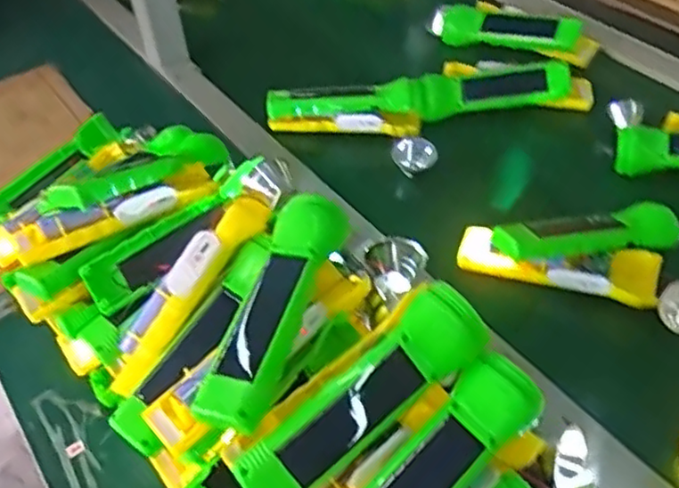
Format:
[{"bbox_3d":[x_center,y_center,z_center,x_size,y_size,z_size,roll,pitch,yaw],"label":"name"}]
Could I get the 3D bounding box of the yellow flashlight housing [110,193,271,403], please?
[{"bbox_3d":[-0.109,0.030,0.461,0.039,0.026,0.159,35,86,29],"label":"yellow flashlight housing"}]

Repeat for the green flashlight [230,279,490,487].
[{"bbox_3d":[0.014,0.088,0.384,0.162,0.033,0.038,-39,56,-10],"label":"green flashlight"}]

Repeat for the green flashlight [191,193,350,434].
[{"bbox_3d":[-0.039,0.042,0.423,0.052,0.046,0.168,11,48,13],"label":"green flashlight"}]

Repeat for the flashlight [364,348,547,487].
[{"bbox_3d":[0.050,0.133,0.381,0.045,0.029,0.161,43,74,14],"label":"flashlight"}]

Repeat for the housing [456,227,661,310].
[{"bbox_3d":[0.185,0.015,0.572,0.162,0.031,0.046,14,49,17],"label":"housing"}]

